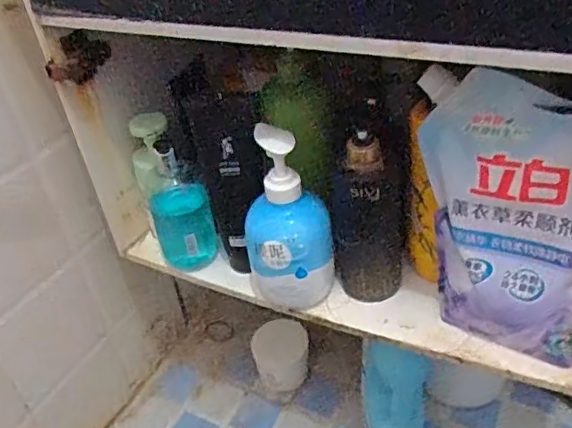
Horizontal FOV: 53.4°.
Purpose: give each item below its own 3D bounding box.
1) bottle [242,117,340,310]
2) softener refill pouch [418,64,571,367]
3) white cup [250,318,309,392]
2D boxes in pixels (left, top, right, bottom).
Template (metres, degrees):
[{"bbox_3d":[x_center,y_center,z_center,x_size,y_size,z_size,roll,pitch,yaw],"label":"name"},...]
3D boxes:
[{"bbox_3d":[-0.002,0.012,0.574,0.085,0.192,0.066,7,39,20],"label":"bottle"},{"bbox_3d":[0.196,0.011,0.485,0.191,0.231,0.073,23,46,36],"label":"softener refill pouch"},{"bbox_3d":[-0.008,0.231,0.925,0.089,0.078,0.083,-5,36,4],"label":"white cup"}]

